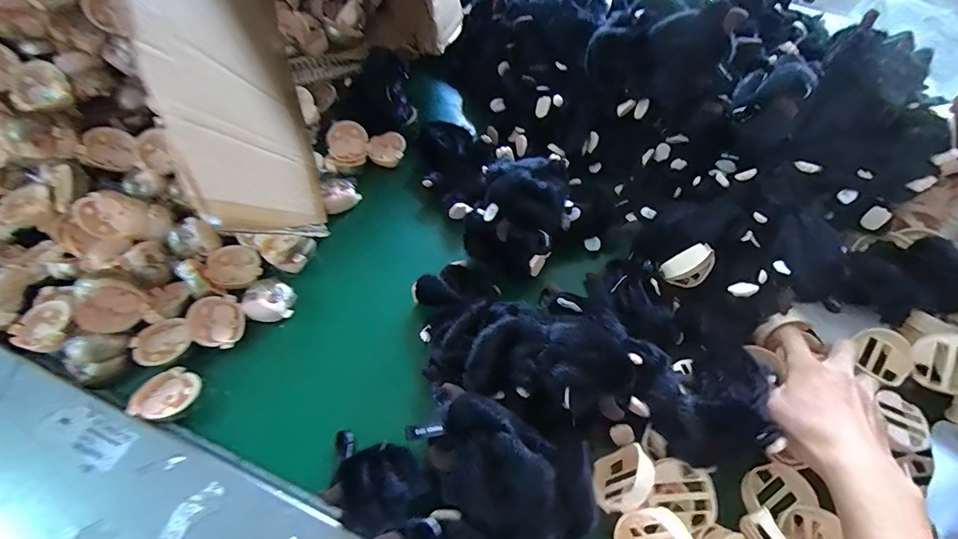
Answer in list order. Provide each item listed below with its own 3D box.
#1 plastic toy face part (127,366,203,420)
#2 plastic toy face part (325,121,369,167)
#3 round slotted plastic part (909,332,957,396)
[{"bbox_3d":[-0.280,0.111,0.390,0.045,0.010,0.050,19,45,6],"label":"plastic toy face part"},{"bbox_3d":[-0.162,-0.155,0.546,0.048,0.018,0.053,-15,97,-27],"label":"plastic toy face part"},{"bbox_3d":[0.458,0.091,0.423,0.017,0.057,0.058,8,87,-27],"label":"round slotted plastic part"}]

